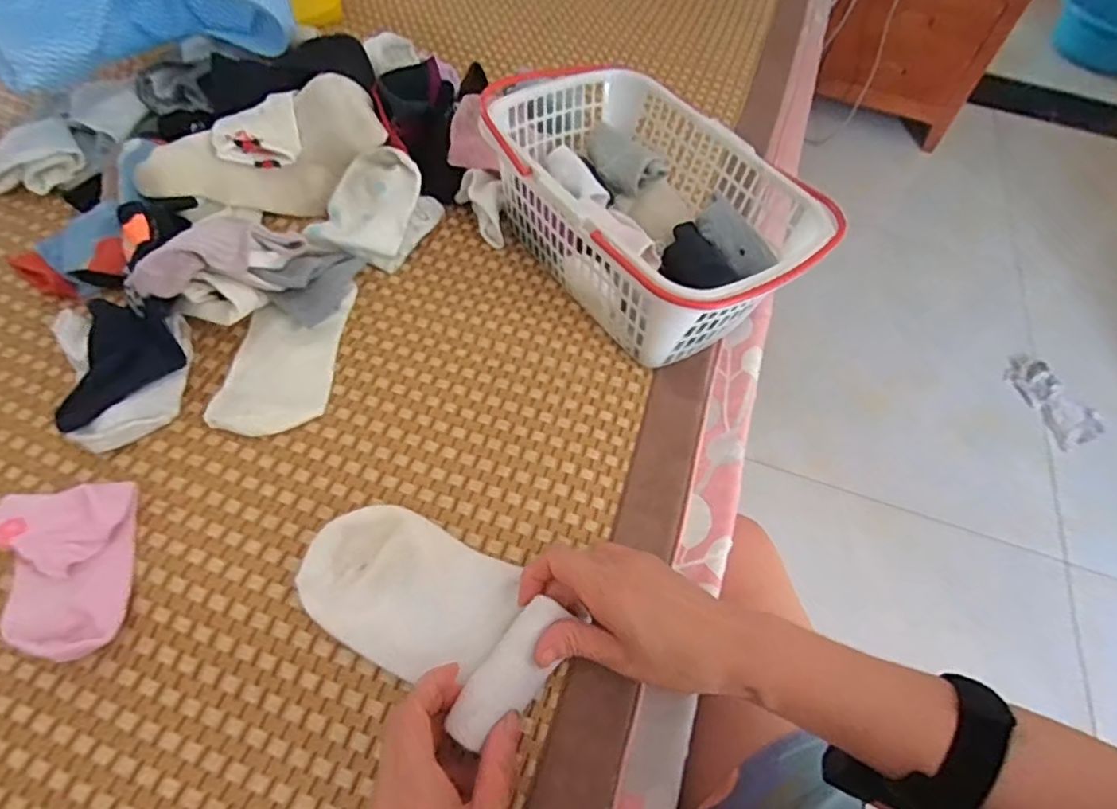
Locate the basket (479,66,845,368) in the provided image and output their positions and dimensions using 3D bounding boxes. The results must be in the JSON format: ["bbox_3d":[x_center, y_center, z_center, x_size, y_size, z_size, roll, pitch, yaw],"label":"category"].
[{"bbox_3d":[0.070,-0.161,0.527,0.183,0.116,0.280,-30,62,-23],"label":"basket"}]

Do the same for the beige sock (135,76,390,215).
[{"bbox_3d":[-0.262,-0.224,0.547,0.204,0.087,0.085,-16,57,-15],"label":"beige sock"}]

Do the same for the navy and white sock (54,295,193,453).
[{"bbox_3d":[-0.312,-0.024,0.437,0.085,0.044,0.110,-17,58,-16],"label":"navy and white sock"}]

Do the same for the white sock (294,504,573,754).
[{"bbox_3d":[-0.076,0.121,0.367,0.155,0.025,0.089,31,58,17],"label":"white sock"}]

